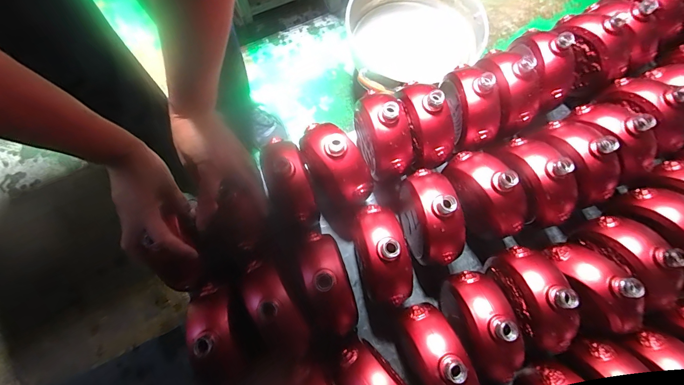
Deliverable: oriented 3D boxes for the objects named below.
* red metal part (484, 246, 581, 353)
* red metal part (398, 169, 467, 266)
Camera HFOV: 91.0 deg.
[{"bbox_3d":[0.260,0.141,0.449,0.076,0.089,0.136,-18,74,-6],"label":"red metal part"},{"bbox_3d":[0.130,0.033,0.485,0.068,0.109,0.133,-11,75,-6],"label":"red metal part"}]

